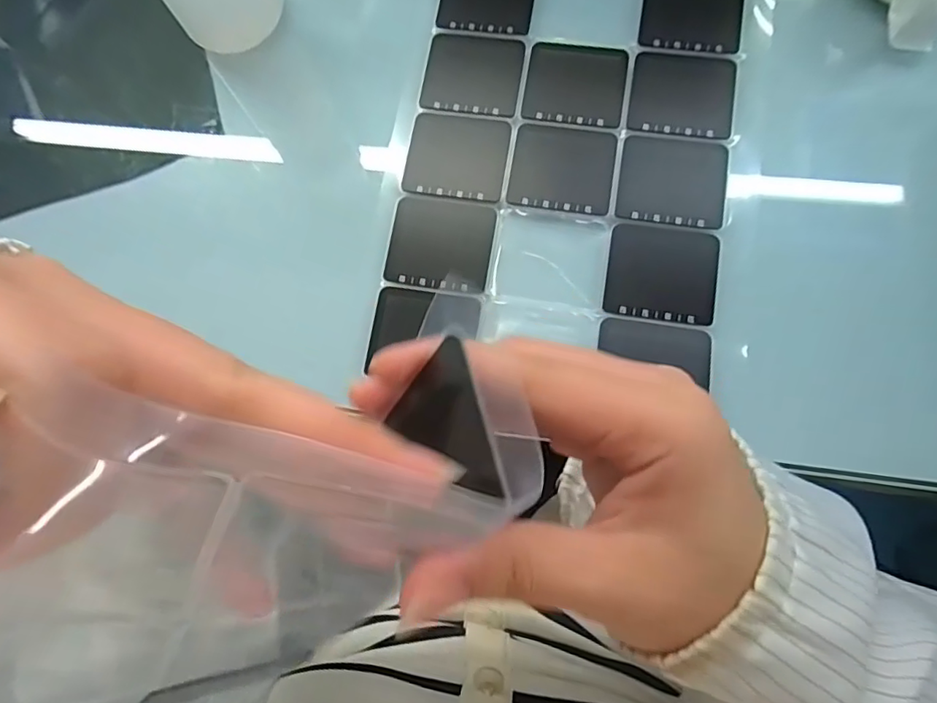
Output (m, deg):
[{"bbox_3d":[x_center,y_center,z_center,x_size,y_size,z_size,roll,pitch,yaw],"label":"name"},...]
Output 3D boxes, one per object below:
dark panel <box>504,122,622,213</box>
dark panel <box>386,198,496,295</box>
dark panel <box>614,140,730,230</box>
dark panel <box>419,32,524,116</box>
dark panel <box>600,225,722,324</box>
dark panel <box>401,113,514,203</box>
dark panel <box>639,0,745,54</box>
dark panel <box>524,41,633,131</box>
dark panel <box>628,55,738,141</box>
[{"bbox_3d":[0.052,-0.101,0.306,0.055,0.004,0.050,9,80,5],"label":"dark panel"},{"bbox_3d":[-0.015,-0.059,0.304,0.055,0.004,0.049,9,80,5],"label":"dark panel"},{"bbox_3d":[0.110,-0.092,0.300,0.055,0.007,0.050,9,80,5],"label":"dark panel"},{"bbox_3d":[0.003,-0.160,0.323,0.055,0.005,0.050,9,80,5],"label":"dark panel"},{"bbox_3d":[0.101,-0.041,0.291,0.055,0.004,0.049,8,80,7],"label":"dark panel"},{"bbox_3d":[-0.006,-0.110,0.313,0.055,0.004,0.049,9,80,5],"label":"dark panel"},{"bbox_3d":[0.129,-0.196,0.319,0.055,0.006,0.050,9,80,5],"label":"dark panel"},{"bbox_3d":[0.061,-0.152,0.316,0.055,0.005,0.050,9,80,5],"label":"dark panel"},{"bbox_3d":[0.119,-0.144,0.309,0.055,0.005,0.050,8,80,5],"label":"dark panel"}]

